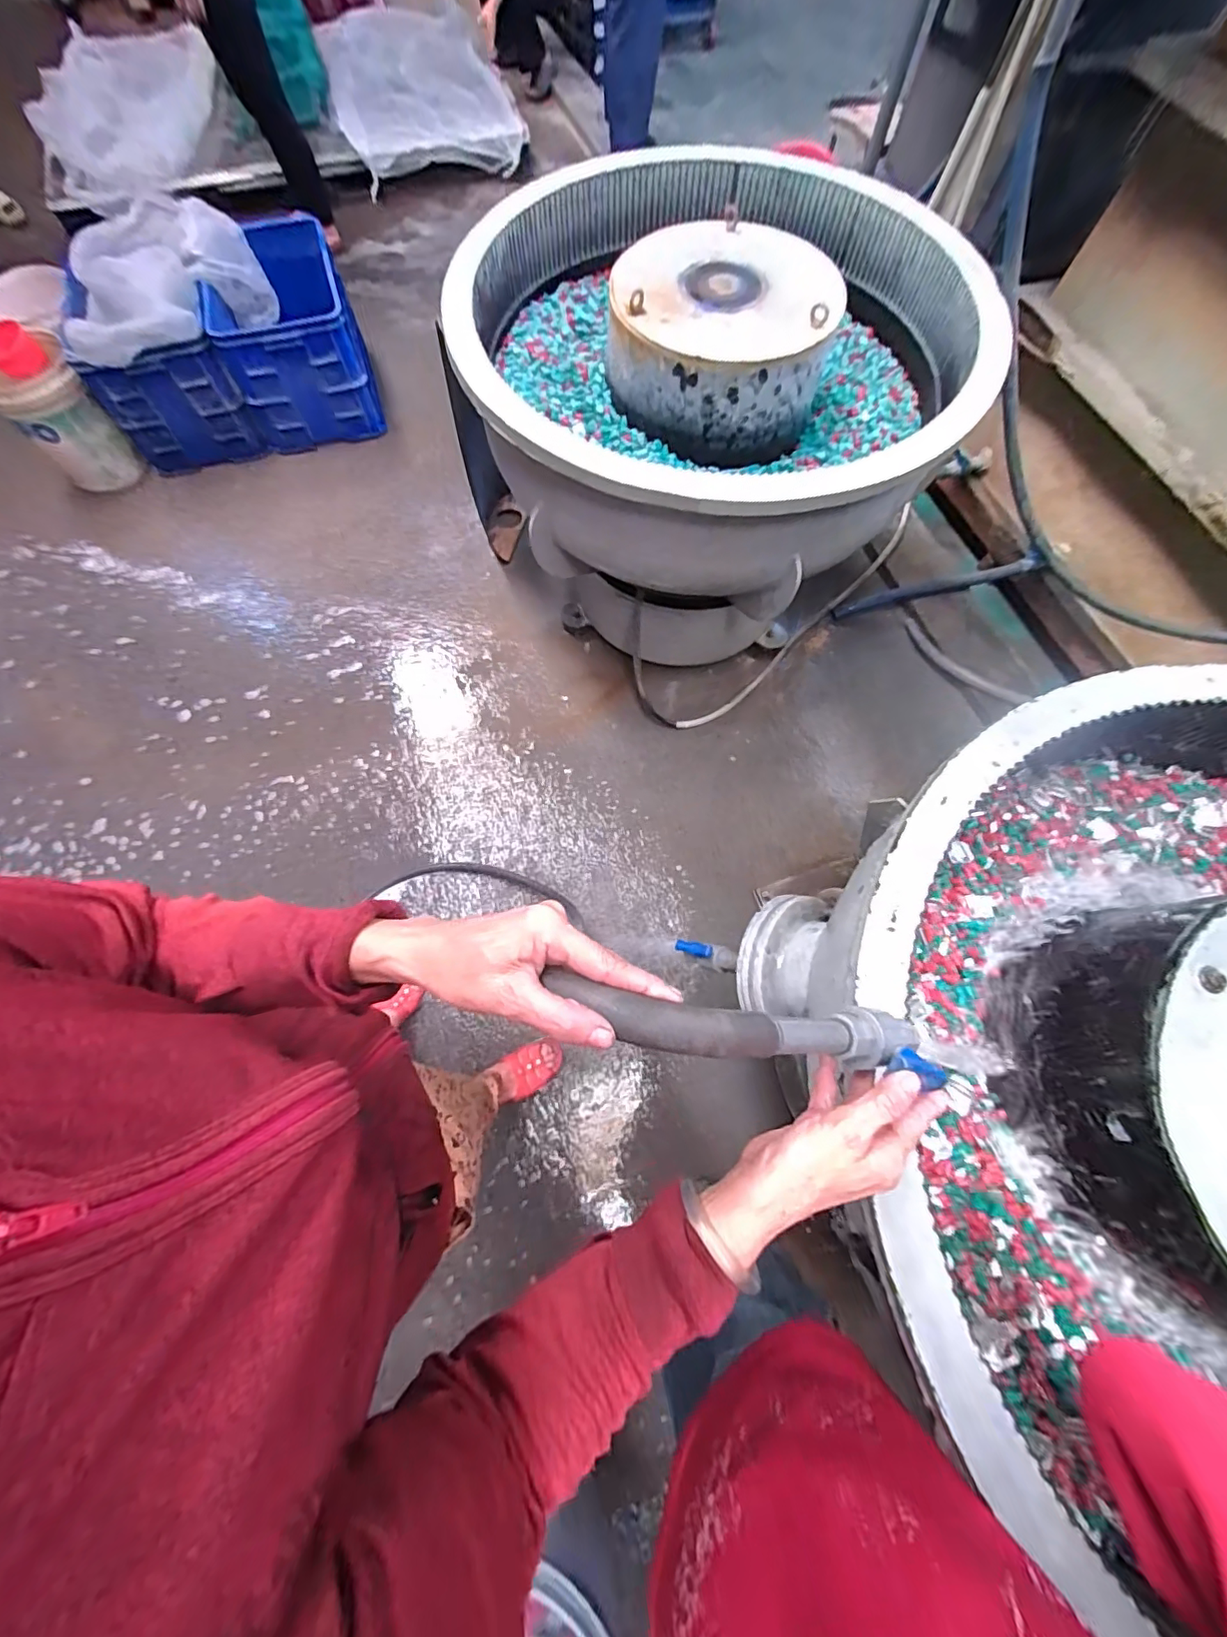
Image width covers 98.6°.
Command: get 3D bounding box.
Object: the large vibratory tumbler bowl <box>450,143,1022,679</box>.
[{"bbox_3d":[0.224,-0.917,1.337,1.055,0.696,1.031,1,70,-2],"label":"large vibratory tumbler bowl"}]

